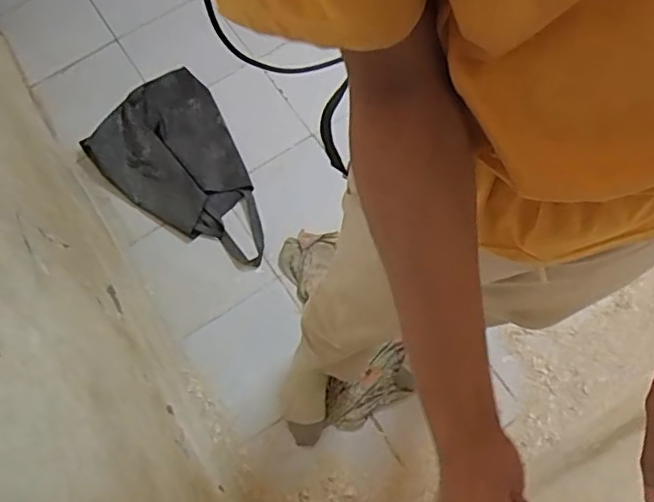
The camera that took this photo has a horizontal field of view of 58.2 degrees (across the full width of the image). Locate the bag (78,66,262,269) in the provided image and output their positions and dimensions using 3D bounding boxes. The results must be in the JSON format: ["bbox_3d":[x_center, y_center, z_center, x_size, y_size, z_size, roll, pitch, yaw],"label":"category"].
[{"bbox_3d":[-0.384,-0.214,1.612,0.373,0.044,0.649,-36,73,-10],"label":"bag"}]

